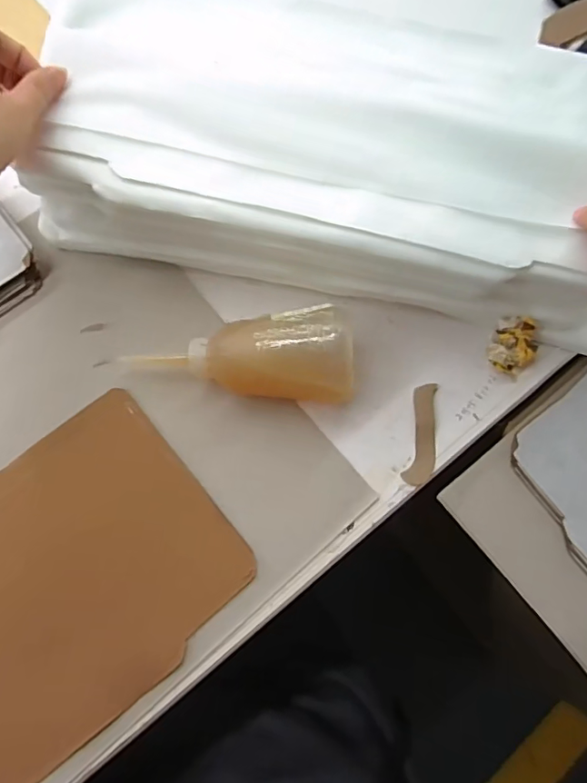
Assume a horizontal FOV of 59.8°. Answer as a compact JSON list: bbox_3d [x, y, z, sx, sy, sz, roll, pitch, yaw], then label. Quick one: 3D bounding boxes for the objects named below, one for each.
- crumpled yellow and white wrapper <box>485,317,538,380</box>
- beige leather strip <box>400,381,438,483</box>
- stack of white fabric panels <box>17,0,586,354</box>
[{"bbox_3d":[0.170,-0.035,0.395,0.033,0.033,0.035,14,75,2],"label":"crumpled yellow and white wrapper"},{"bbox_3d":[0.100,0.032,0.392,0.022,0.004,0.079,12,75,1],"label":"beige leather strip"},{"bbox_3d":[0.032,-0.176,0.383,0.440,0.085,0.199,13,77,2],"label":"stack of white fabric panels"}]

